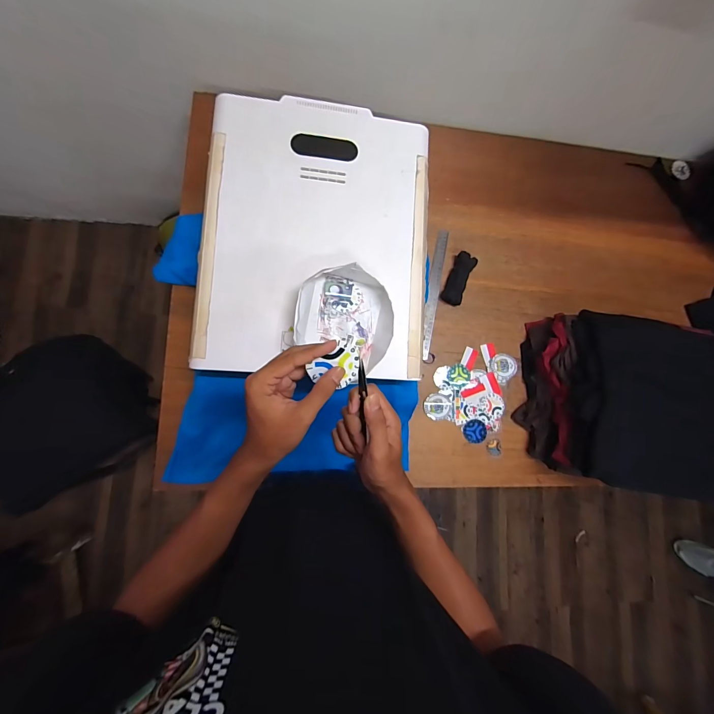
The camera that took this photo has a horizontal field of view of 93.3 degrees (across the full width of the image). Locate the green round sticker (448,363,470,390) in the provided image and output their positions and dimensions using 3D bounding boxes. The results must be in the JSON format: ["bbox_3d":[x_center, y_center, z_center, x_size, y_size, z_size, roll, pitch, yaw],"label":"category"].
[{"bbox_3d":[0.238,0.044,0.791,0.052,0.008,0.052,1,82,-6],"label":"green round sticker"}]

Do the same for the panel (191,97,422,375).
[{"bbox_3d":[-0.068,-0.226,0.609,0.399,0.028,0.514,3,82,-6],"label":"panel"}]

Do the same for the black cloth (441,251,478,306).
[{"bbox_3d":[0.244,-0.186,0.807,0.048,0.028,0.124,24,80,-3],"label":"black cloth"}]

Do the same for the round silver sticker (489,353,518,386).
[{"bbox_3d":[0.350,0.022,0.803,0.070,0.006,0.063,-42,89,-10],"label":"round silver sticker"}]

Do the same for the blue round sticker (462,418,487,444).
[{"bbox_3d":[0.272,0.171,0.778,0.056,0.004,0.054,2,90,-4],"label":"blue round sticker"}]

